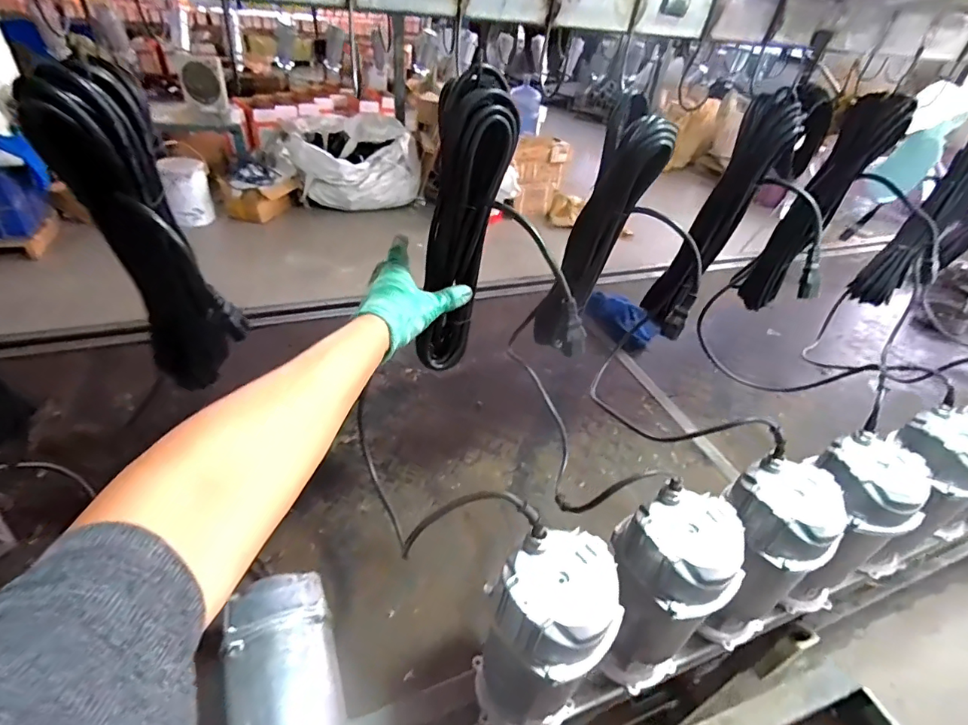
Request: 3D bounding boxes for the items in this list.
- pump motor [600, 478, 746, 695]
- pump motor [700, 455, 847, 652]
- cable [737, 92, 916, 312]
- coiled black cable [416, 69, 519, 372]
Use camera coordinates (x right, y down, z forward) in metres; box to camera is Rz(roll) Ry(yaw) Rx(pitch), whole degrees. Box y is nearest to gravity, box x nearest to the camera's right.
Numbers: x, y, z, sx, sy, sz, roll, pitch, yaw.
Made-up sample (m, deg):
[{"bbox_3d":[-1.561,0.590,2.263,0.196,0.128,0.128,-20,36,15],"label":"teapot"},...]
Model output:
[{"bbox_3d":[0.227,0.308,0.637,0.122,0.304,0.116,4,39,-3],"label":"pump motor"},{"bbox_3d":[0.379,0.285,0.689,0.129,0.300,0.114,9,39,3],"label":"pump motor"},{"bbox_3d":[0.515,-0.227,0.761,0.099,0.333,0.049,24,42,21],"label":"cable"},{"bbox_3d":[-0.034,-0.131,0.561,0.075,0.360,0.042,-4,47,-18],"label":"coiled black cable"}]

